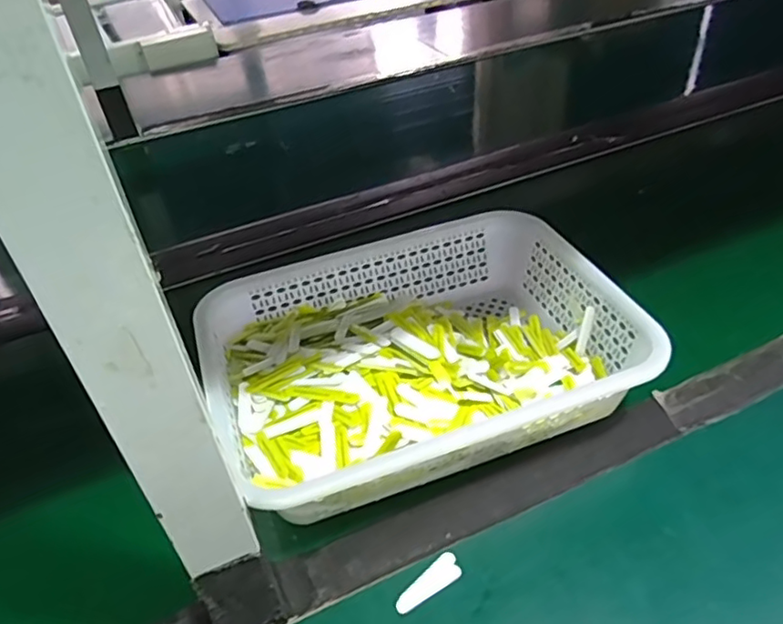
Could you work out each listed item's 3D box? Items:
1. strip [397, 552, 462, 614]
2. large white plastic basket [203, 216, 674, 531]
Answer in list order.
[{"bbox_3d":[0.026,0.188,0.425,0.053,0.004,0.020,-30,45,-27],"label":"strip"},{"bbox_3d":[0.021,0.035,0.553,0.347,0.082,0.246,-15,40,-12],"label":"large white plastic basket"}]

